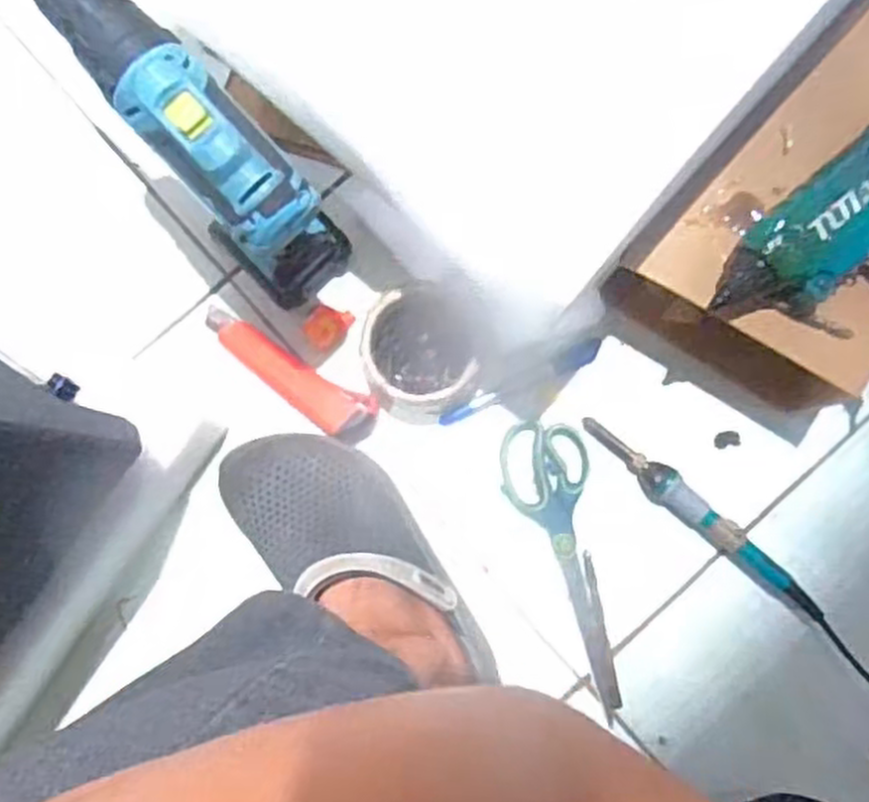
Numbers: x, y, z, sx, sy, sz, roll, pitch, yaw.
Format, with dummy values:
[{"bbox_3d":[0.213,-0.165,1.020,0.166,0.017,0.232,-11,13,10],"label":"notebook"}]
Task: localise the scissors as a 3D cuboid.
[{"bbox_3d":[0.089,0.119,0.570,0.062,0.007,0.206,-7,82,3],"label":"scissors"}]

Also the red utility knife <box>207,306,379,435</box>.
[{"bbox_3d":[-0.114,-0.020,0.600,0.144,0.013,0.037,31,85,7],"label":"red utility knife"}]

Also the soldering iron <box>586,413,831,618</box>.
[{"bbox_3d":[0.186,0.082,0.564,0.198,0.026,0.024,44,87,8],"label":"soldering iron"}]

